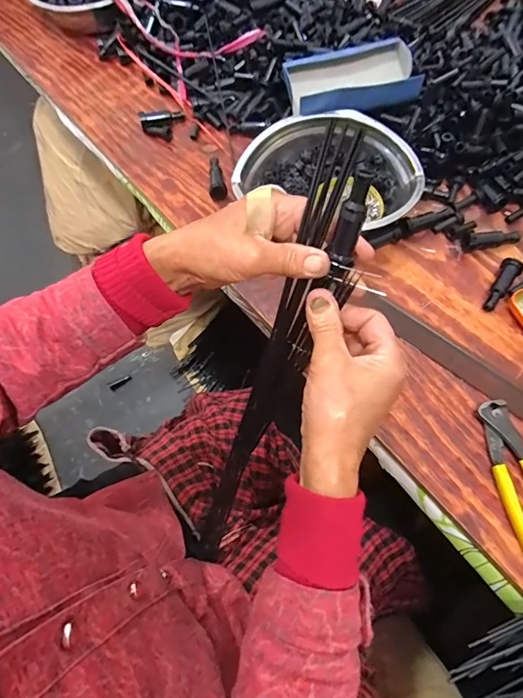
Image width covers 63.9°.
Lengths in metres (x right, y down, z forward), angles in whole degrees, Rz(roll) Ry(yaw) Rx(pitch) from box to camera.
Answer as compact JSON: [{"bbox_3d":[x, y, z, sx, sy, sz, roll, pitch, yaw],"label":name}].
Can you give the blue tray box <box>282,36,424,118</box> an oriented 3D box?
[{"bbox_3d":[0.121,-0.354,0.552,0.166,0.029,0.100,-15,66,-4],"label":"blue tray box"}]

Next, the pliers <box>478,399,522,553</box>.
[{"bbox_3d":[0.243,0.130,0.391,0.038,0.014,0.163,-7,66,0],"label":"pliers"}]

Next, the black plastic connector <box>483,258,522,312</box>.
[{"bbox_3d":[0.272,-0.073,0.476,0.021,0.017,0.069,34,72,17],"label":"black plastic connector"}]

